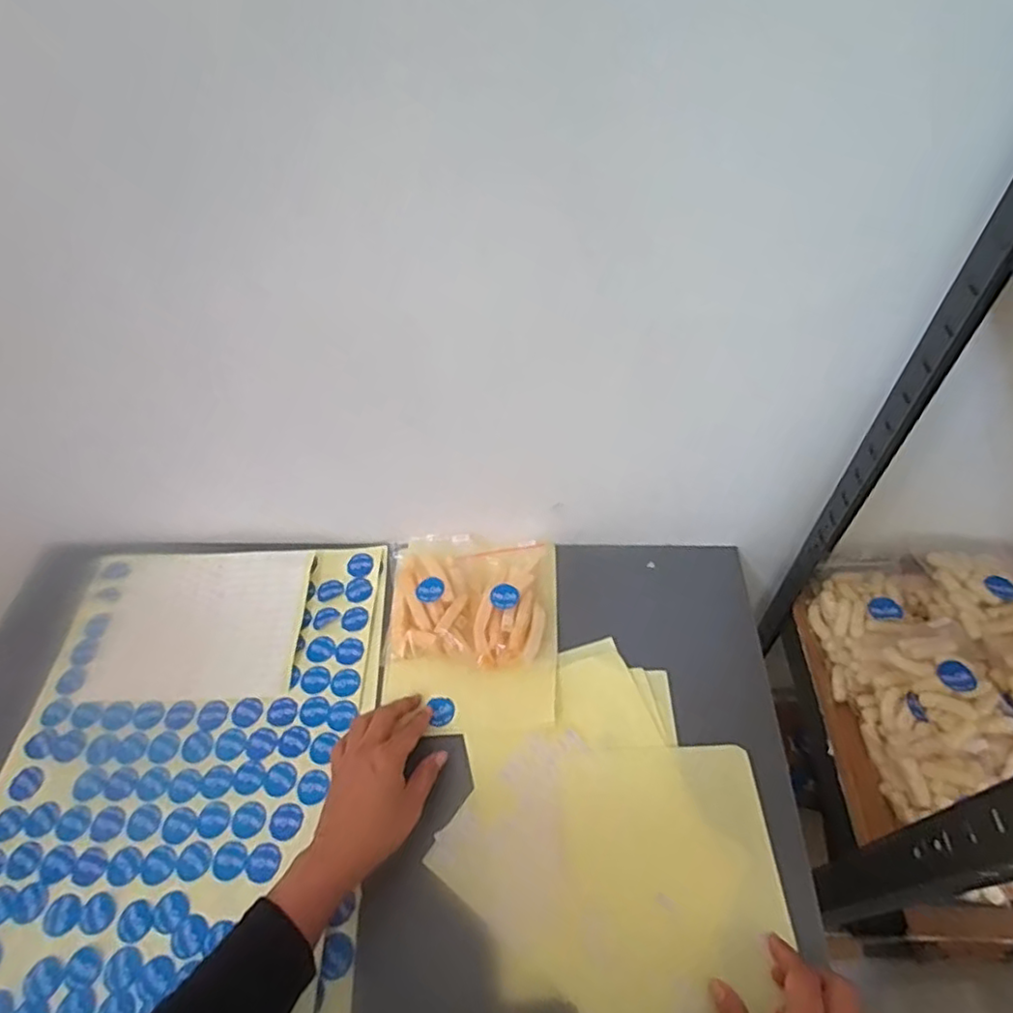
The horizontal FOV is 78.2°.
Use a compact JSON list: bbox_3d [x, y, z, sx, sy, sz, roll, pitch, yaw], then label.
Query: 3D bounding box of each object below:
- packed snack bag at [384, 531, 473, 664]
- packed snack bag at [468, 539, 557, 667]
[{"bbox_3d":[-0.079,0.086,0.636,0.087,0.032,0.141,-3,52,2],"label":"packed snack bag"},{"bbox_3d":[0.008,0.092,0.623,0.082,0.032,0.140,1,53,5],"label":"packed snack bag"}]

